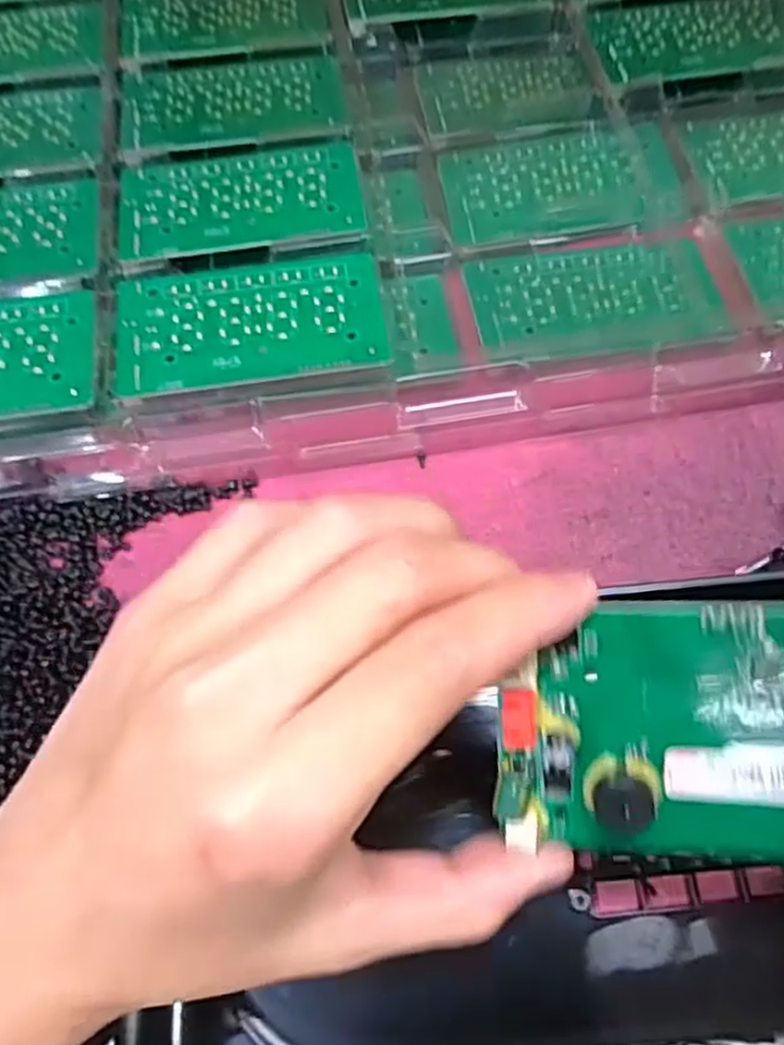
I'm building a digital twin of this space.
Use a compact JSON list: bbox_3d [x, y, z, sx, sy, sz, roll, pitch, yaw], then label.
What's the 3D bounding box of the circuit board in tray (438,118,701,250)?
[{"bbox_3d":[0.079,-0.158,0.346,0.108,0.007,0.063,-7,66,-1],"label":"circuit board in tray"}]

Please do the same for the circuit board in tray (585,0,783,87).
[{"bbox_3d":[0.154,-0.242,0.373,0.106,0.010,0.059,-9,66,-1],"label":"circuit board in tray"}]

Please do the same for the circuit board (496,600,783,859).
[{"bbox_3d":[0.076,0.048,0.166,0.100,0.009,0.060,0,102,10],"label":"circuit board"}]

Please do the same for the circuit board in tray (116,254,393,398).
[{"bbox_3d":[-0.057,-0.081,0.302,0.105,0.004,0.059,-7,65,-3],"label":"circuit board in tray"}]

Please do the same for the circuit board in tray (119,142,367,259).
[{"bbox_3d":[-0.067,-0.144,0.329,0.105,0.004,0.058,-8,66,-1],"label":"circuit board in tray"}]

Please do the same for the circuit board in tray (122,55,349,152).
[{"bbox_3d":[-0.077,-0.205,0.364,0.104,0.004,0.058,-7,65,-2],"label":"circuit board in tray"}]

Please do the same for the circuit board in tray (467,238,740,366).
[{"bbox_3d":[0.086,-0.096,0.318,0.103,0.007,0.055,-8,66,-1],"label":"circuit board in tray"}]

